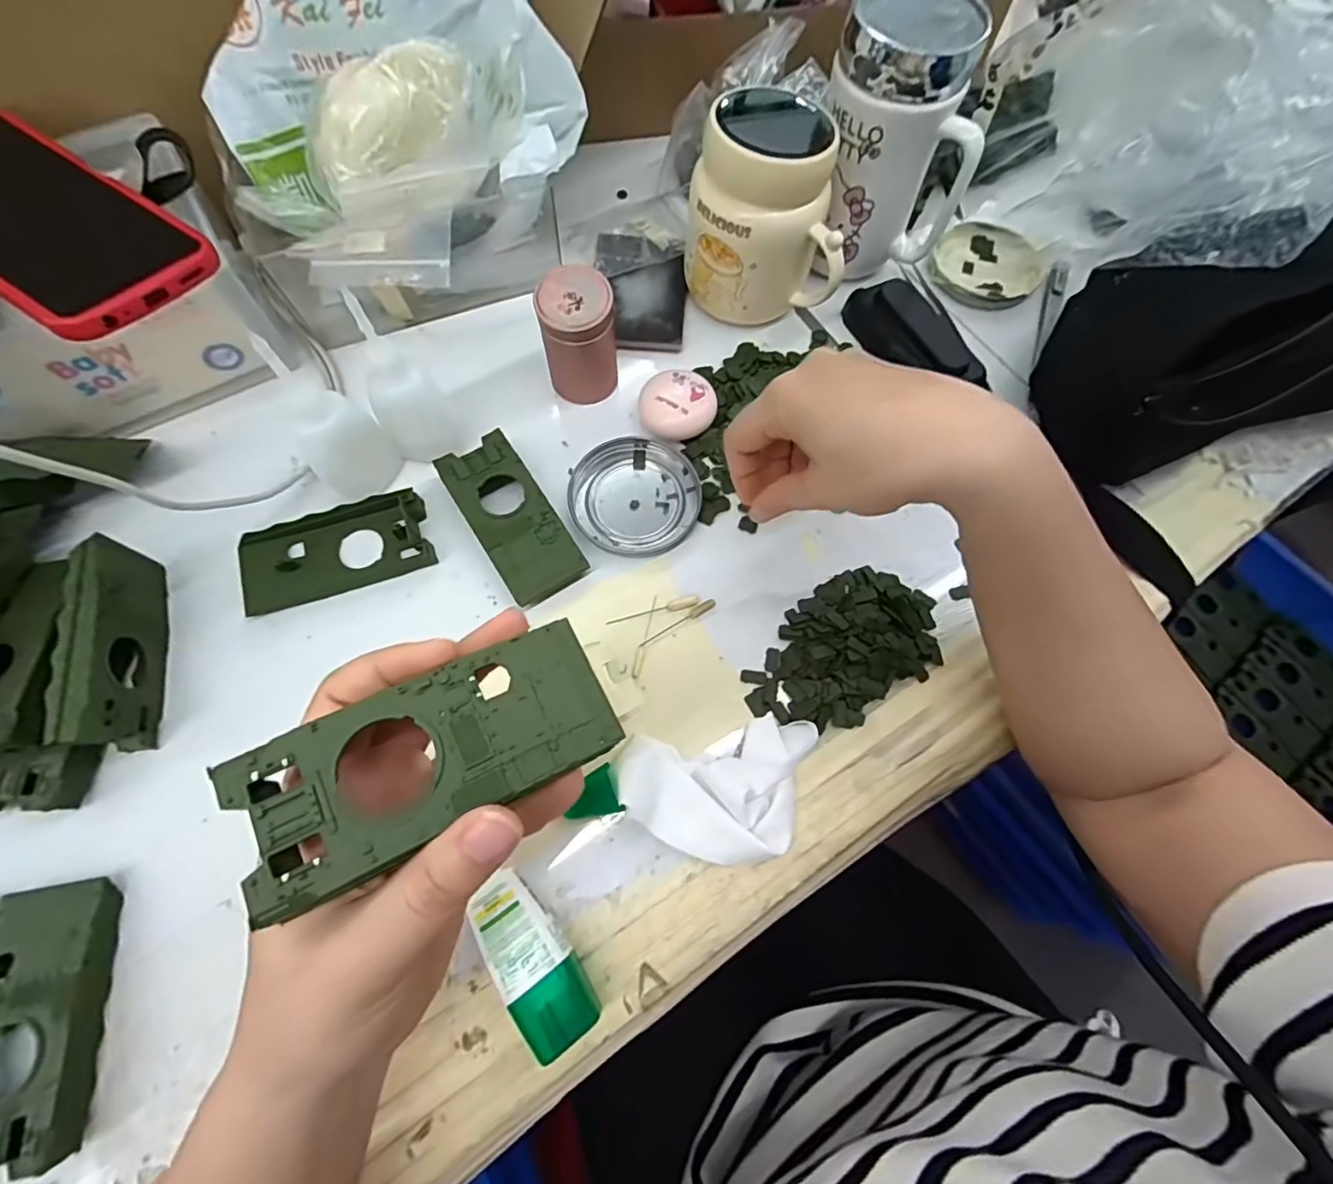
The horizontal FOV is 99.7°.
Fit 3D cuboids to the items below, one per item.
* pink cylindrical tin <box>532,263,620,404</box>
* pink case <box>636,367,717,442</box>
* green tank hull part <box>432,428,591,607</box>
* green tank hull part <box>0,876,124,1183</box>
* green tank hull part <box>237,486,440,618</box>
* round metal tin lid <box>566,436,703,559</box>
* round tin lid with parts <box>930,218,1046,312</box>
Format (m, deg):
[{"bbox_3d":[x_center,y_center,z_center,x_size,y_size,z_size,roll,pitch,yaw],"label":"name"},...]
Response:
[{"bbox_3d":[-0.053,-0.153,0.345,0.044,0.069,0.041,0,70,-1],"label":"pink cylindrical tin"},{"bbox_3d":[0.007,-0.119,0.361,0.048,0.024,0.041,8,70,1],"label":"pink case"},{"bbox_3d":[-0.091,-0.045,0.332,0.046,0.020,0.102,-31,74,-12],"label":"green tank hull part"},{"bbox_3d":[-0.275,0.185,0.245,0.046,0.021,0.103,-9,71,-5],"label":"green tank hull part"},{"bbox_3d":[-0.191,-0.024,0.324,0.104,0.019,0.044,-17,71,-7],"label":"green tank hull part"},{"bbox_3d":[-0.020,-0.060,0.349,0.078,0.006,0.079,0,70,-1],"label":"round metal tin lid"},{"bbox_3d":[0.241,-0.250,0.421,0.076,0.011,0.078,26,71,8],"label":"round tin lid with parts"}]

